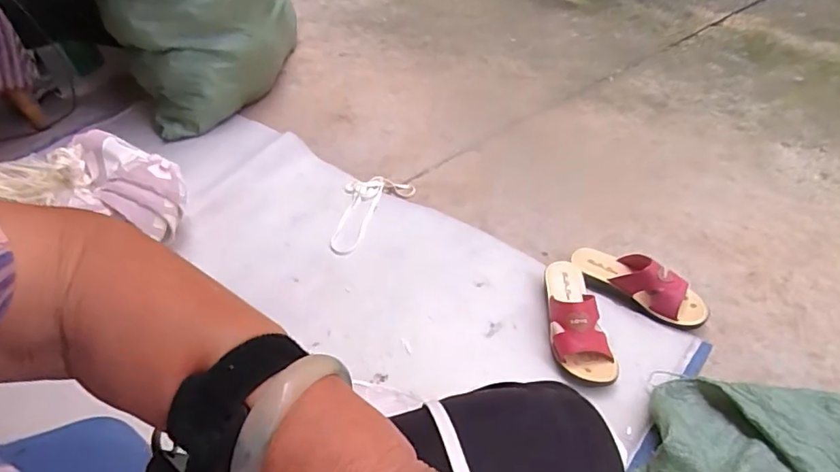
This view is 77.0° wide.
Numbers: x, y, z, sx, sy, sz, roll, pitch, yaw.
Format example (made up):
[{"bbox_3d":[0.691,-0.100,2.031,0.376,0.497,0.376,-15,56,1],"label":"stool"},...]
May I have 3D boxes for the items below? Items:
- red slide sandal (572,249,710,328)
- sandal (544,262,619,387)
[{"bbox_3d":[0.370,0.074,0.896,0.226,0.077,0.080,29,58,32],"label":"red slide sandal"},{"bbox_3d":[0.254,0.126,0.848,0.093,0.078,0.221,-1,47,9],"label":"sandal"}]

